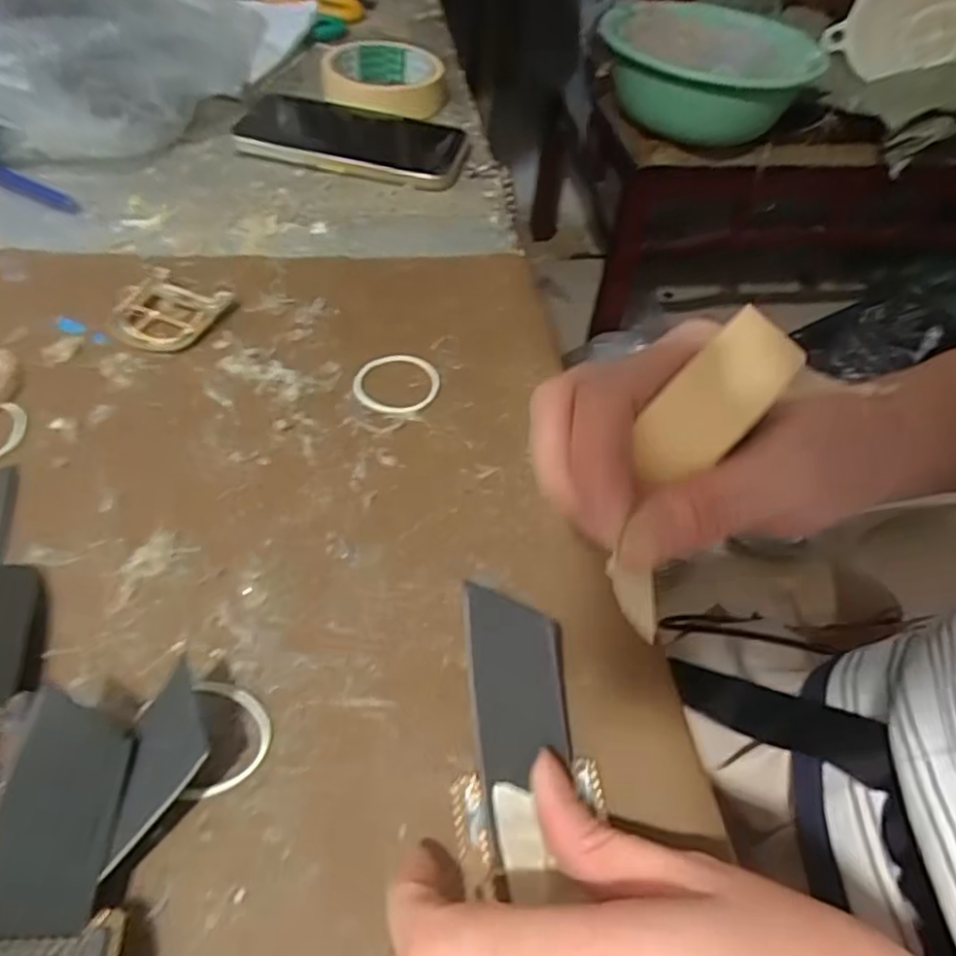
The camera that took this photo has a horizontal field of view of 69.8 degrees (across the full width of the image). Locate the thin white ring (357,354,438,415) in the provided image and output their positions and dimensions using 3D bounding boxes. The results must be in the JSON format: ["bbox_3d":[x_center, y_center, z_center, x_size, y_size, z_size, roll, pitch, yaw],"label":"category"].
[{"bbox_3d":[-0.040,-0.047,0.339,0.041,0.004,0.039,4,50,-3],"label":"thin white ring"}]

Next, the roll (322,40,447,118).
[{"bbox_3d":[-0.073,-0.310,0.538,0.092,0.029,0.102,2,50,-5],"label":"roll"}]

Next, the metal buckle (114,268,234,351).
[{"bbox_3d":[-0.163,-0.087,0.355,0.054,0.006,0.050,22,51,12],"label":"metal buckle"}]

